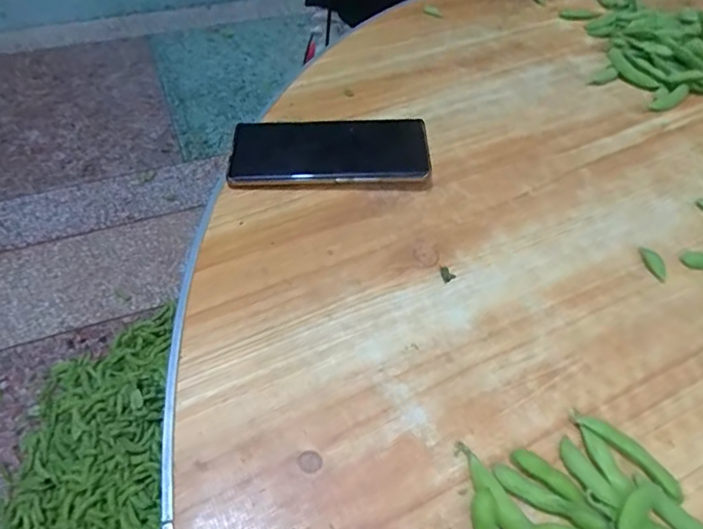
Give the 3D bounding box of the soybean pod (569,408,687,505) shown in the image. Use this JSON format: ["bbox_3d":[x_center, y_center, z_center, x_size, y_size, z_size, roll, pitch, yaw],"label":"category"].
[{"bbox_3d":[0.155,0.104,0.283,0.017,0.008,0.065,-34,61,-25],"label":"soybean pod"}]

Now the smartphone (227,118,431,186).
[{"bbox_3d":[-0.017,-0.095,0.421,0.159,0.016,0.066,0,53,-3],"label":"smartphone"}]

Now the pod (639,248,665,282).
[{"bbox_3d":[0.221,-0.002,0.370,0.008,0.009,0.029,-16,55,-14],"label":"pod"}]

